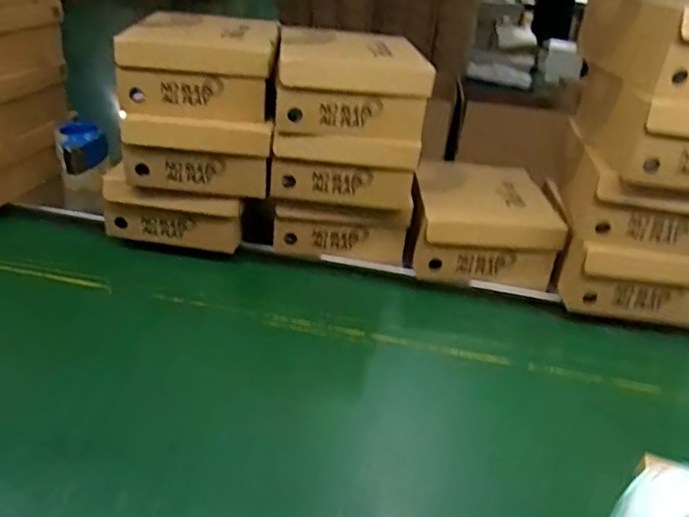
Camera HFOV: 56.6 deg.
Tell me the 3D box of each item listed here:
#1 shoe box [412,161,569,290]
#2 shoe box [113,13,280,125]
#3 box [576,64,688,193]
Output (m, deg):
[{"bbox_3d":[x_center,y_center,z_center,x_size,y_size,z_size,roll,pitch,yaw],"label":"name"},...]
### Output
[{"bbox_3d":[0.258,-0.072,1.236,0.250,0.131,0.305,9,27,0],"label":"shoe box"},{"bbox_3d":[-0.244,-0.346,1.114,0.244,0.118,0.235,4,25,-6],"label":"shoe box"},{"bbox_3d":[0.555,-0.210,1.050,0.259,0.123,0.295,9,27,0],"label":"box"}]

